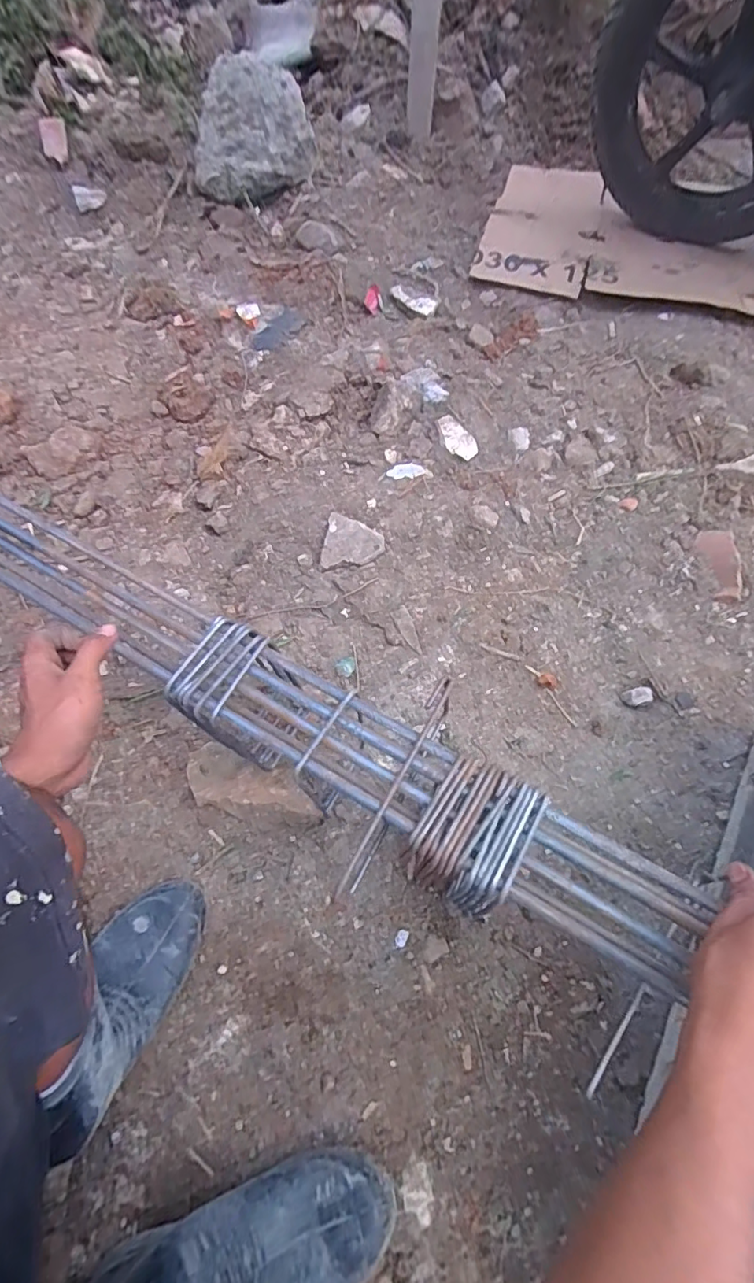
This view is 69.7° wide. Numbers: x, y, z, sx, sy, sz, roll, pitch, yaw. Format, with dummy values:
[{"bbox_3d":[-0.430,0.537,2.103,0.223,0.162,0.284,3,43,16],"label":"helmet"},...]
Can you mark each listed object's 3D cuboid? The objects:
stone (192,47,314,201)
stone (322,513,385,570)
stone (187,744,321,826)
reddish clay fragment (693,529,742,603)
[{"bbox_3d":[-0.265,-1.108,1.168,0.251,0.170,0.247,-5,63,0],"label":"stone"},{"bbox_3d":[-0.033,-0.144,0.790,0.084,0.007,0.088,6,63,3],"label":"stone"},{"bbox_3d":[-0.144,0.167,0.624,0.165,0.037,0.072,14,64,7],"label":"stone"},{"bbox_3d":[0.480,-0.108,0.764,0.051,0.022,0.114,6,63,3],"label":"reddish clay fragment"}]

